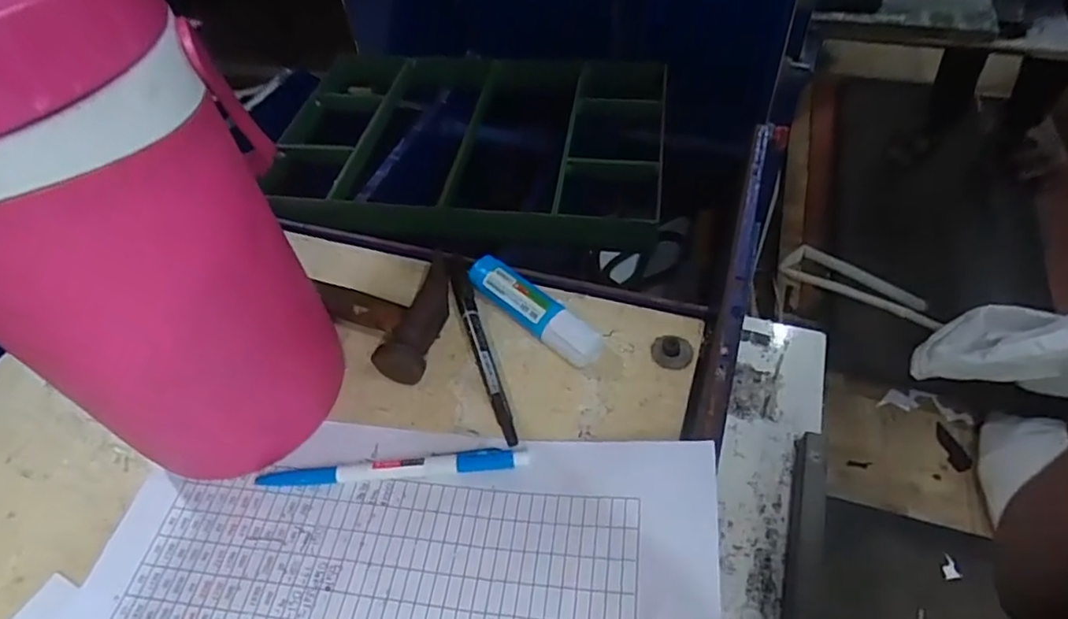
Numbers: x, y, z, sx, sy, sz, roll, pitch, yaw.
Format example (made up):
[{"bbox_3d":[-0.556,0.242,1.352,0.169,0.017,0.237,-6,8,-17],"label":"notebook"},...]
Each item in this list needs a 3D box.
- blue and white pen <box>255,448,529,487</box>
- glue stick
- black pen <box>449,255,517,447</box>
[{"bbox_3d":[-0.073,0.082,0.311,0.138,0.009,0.012,-4,51,2],"label":"blue and white pen"},{"bbox_3d":[-0.002,-0.001,0.365,0.101,0.018,0.023,34,61,28],"label":"glue stick"},{"bbox_3d":[-0.034,0.017,0.359,0.012,0.011,0.143,-15,51,-7],"label":"black pen"}]

